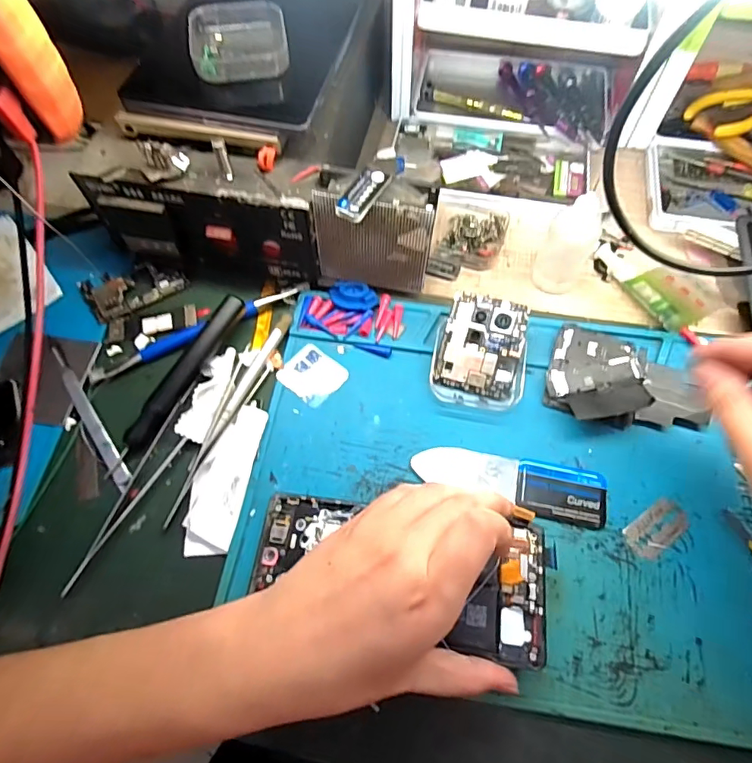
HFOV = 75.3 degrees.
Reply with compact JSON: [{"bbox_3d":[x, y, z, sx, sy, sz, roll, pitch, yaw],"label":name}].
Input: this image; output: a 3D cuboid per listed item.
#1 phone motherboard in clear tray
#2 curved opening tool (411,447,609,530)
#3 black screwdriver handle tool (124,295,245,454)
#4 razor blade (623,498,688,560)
[{"bbox_3d":[0.072,-0.020,0.336,0.062,0.029,0.069,10,64,6],"label":"phone motherboard in clear tray"},{"bbox_3d":[0.085,0.062,0.309,0.119,0.004,0.035,12,64,7],"label":"curved opening tool"},{"bbox_3d":[-0.129,-0.008,0.334,0.014,0.020,0.120,26,67,13],"label":"black screwdriver handle tool"},{"bbox_3d":[0.171,0.088,0.294,0.041,0.004,0.022,-32,67,-14],"label":"razor blade"}]

